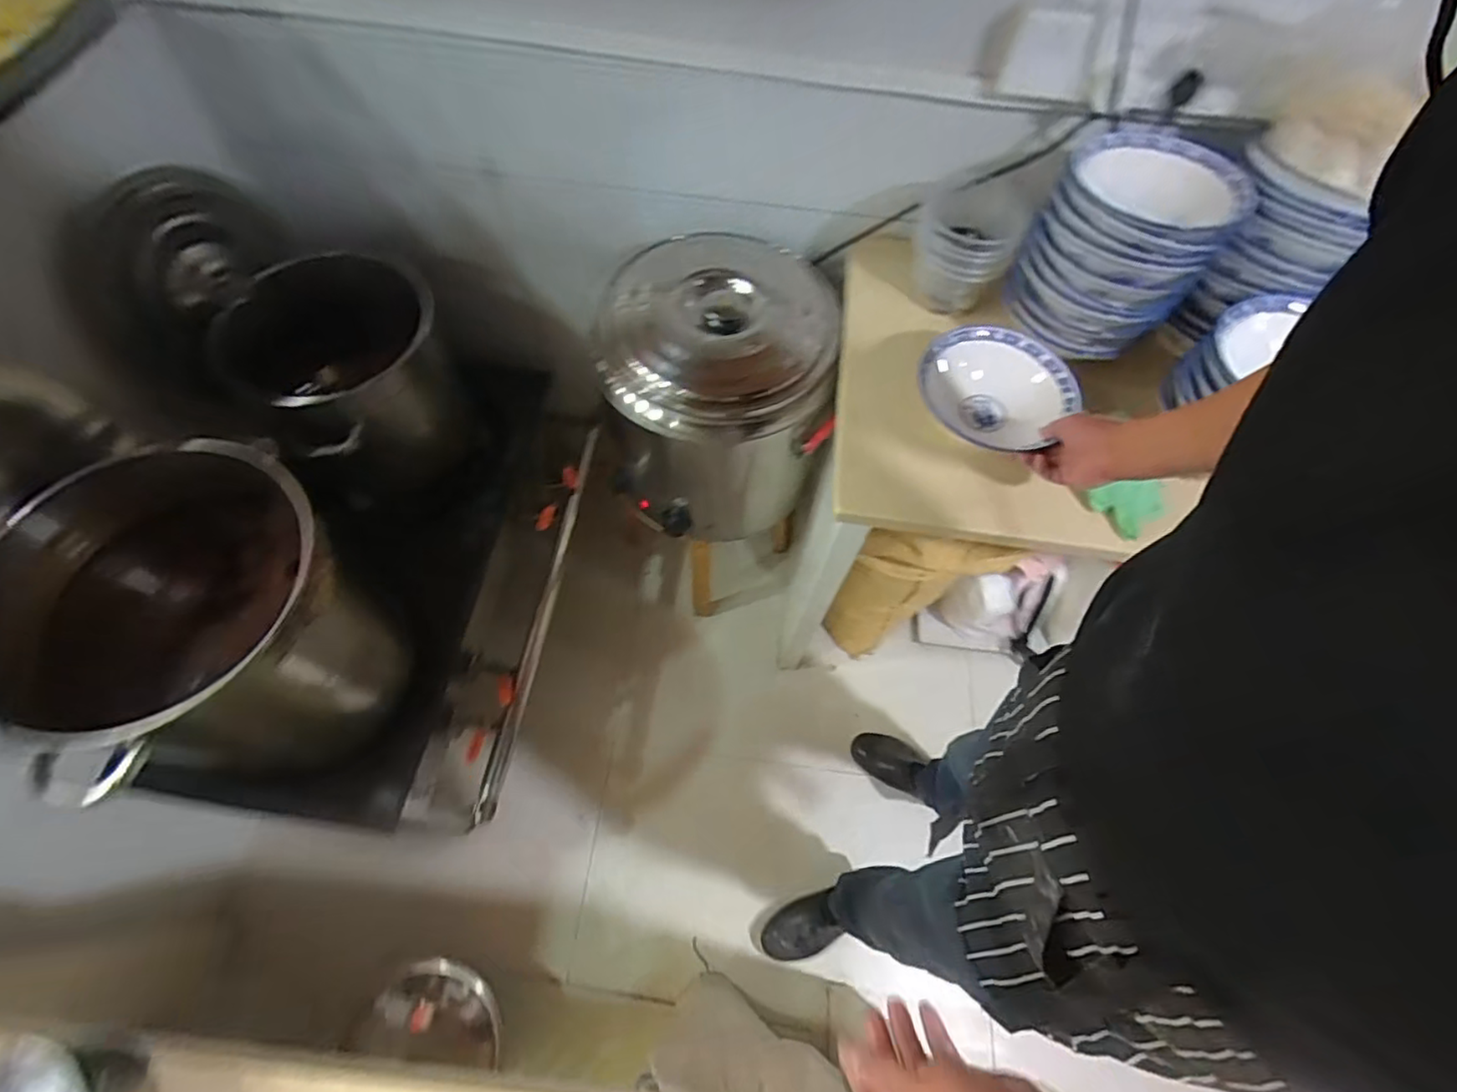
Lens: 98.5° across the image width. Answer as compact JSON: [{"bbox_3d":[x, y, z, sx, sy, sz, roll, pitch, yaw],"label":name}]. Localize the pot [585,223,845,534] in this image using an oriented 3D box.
[{"bbox_3d":[-0.023,-0.260,1.018,0.330,0.347,0.338,1,63,-2],"label":"pot"}]

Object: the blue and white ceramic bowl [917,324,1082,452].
[{"bbox_3d":[0.340,-0.190,0.816,0.194,0.070,0.184,1,63,-2],"label":"blue and white ceramic bowl"}]

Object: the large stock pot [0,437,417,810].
[{"bbox_3d":[-0.627,0.105,0.815,0.321,0.322,0.326,1,63,-2],"label":"large stock pot"}]

